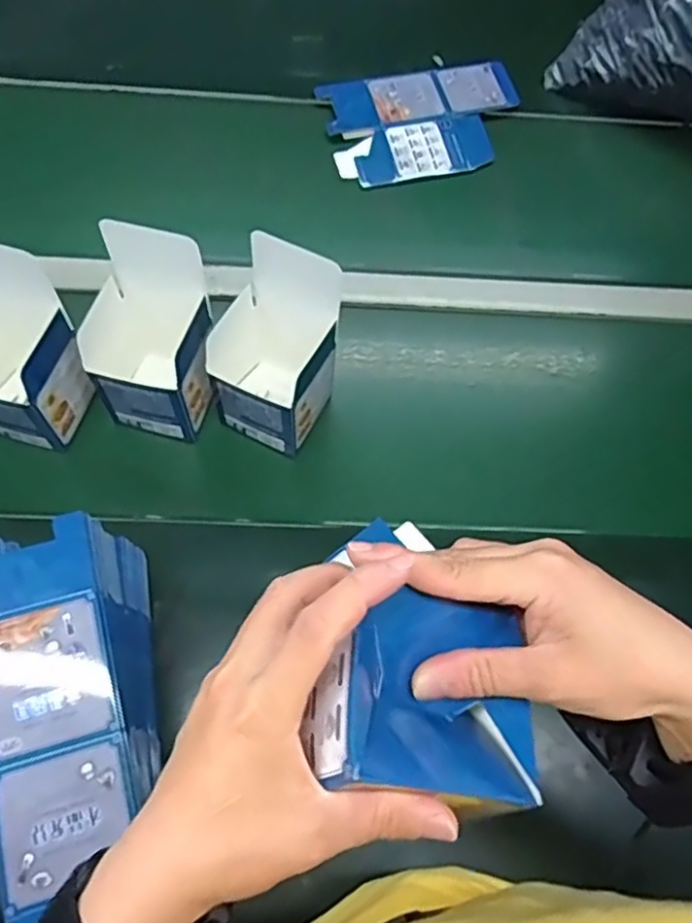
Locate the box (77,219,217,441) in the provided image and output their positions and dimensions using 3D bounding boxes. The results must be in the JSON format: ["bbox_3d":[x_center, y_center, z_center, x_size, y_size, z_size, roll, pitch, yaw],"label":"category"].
[{"bbox_3d":[-0.176,-0.104,0.579,0.105,0.176,0.109,14,68,4],"label":"box"}]

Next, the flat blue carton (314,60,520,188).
[{"bbox_3d":[0.096,-0.411,0.817,0.232,0.025,0.143,-11,69,-6],"label":"flat blue carton"}]

